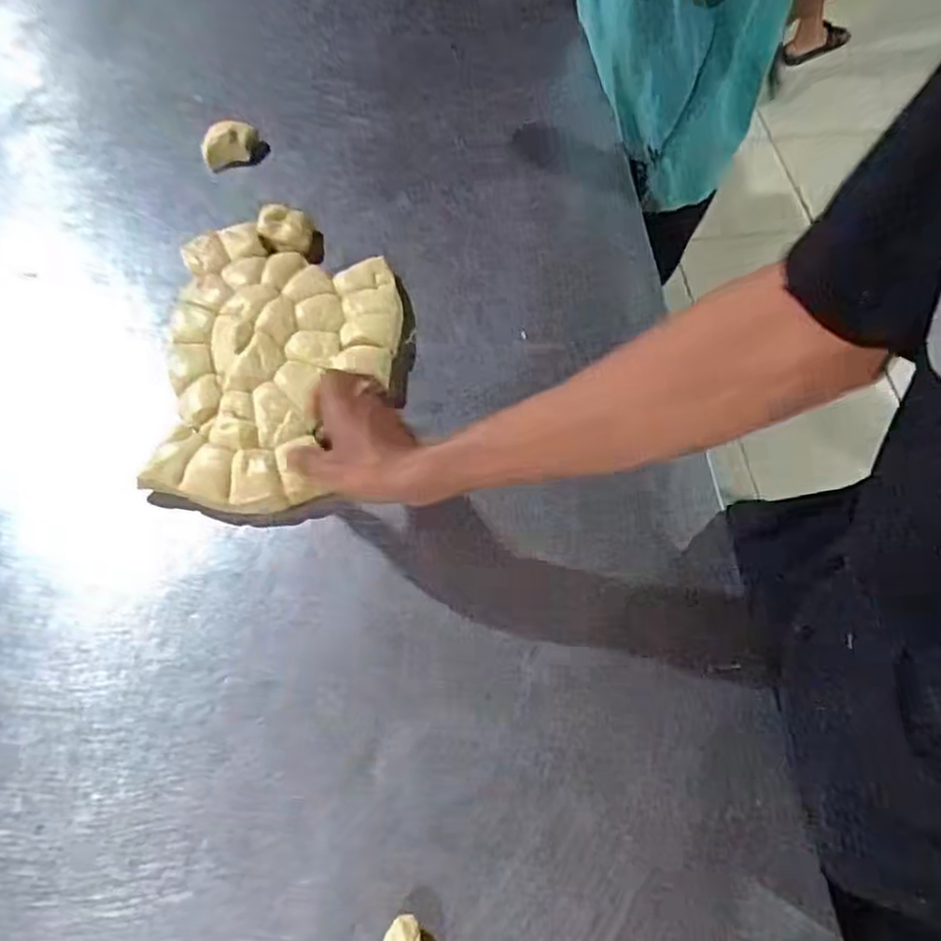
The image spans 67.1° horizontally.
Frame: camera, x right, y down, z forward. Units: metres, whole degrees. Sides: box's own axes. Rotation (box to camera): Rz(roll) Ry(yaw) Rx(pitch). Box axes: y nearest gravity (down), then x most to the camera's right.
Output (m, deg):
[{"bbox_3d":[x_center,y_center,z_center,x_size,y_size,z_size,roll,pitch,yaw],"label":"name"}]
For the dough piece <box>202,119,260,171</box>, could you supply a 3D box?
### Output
[{"bbox_3d":[-0.263,-0.359,0.778,0.066,0.038,0.038,-27,64,-13],"label":"dough piece"}]

